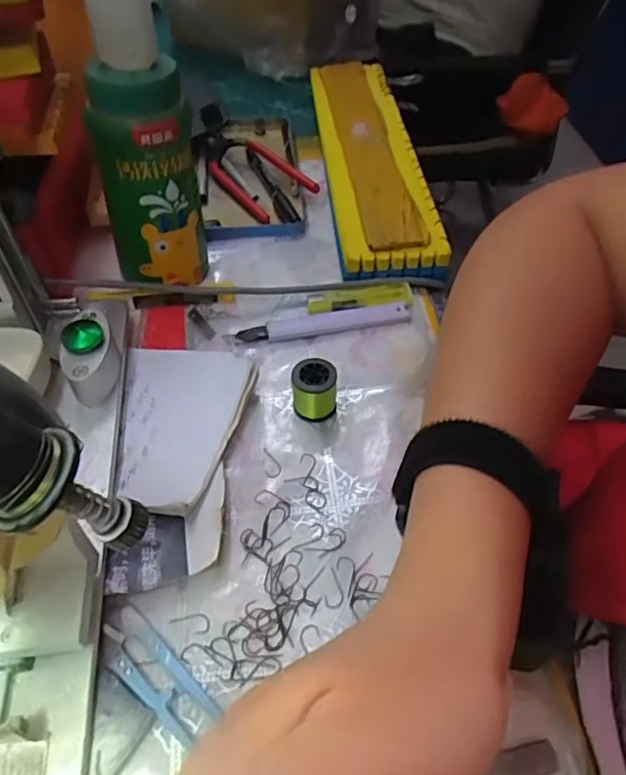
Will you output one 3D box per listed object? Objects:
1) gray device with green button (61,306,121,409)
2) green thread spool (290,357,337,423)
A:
[{"bbox_3d":[-0.133,-0.019,0.345,0.028,0.035,0.052,-11,52,-11],"label":"gray device with green button"},{"bbox_3d":[0.001,0.002,0.355,0.028,0.031,0.026,1,51,-1],"label":"green thread spool"}]

